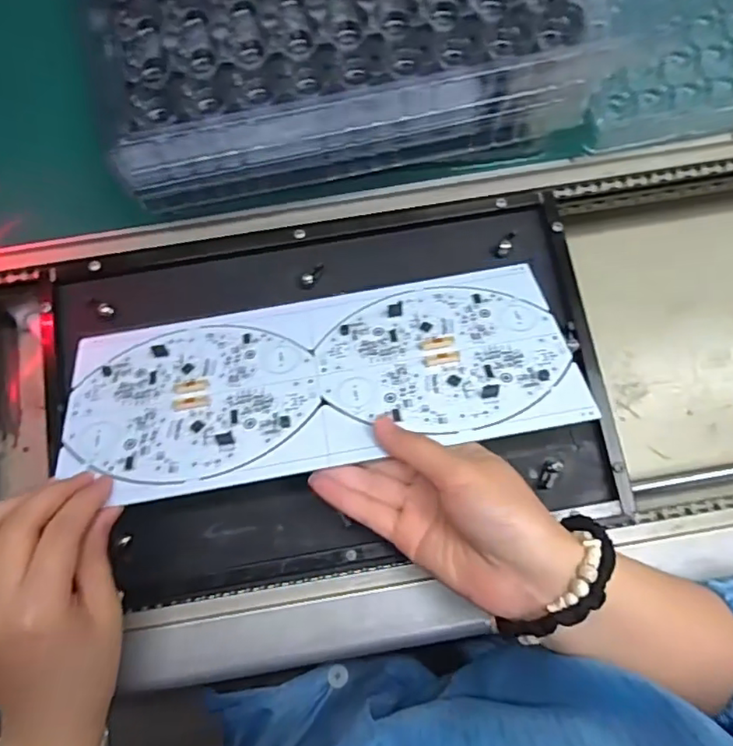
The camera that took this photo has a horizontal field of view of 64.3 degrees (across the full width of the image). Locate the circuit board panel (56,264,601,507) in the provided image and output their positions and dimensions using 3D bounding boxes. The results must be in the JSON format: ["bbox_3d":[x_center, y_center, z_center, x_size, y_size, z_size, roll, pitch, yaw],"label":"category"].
[{"bbox_3d":[-0.031,0.000,0.373,0.313,0.006,0.133,-10,53,-2],"label":"circuit board panel"}]

